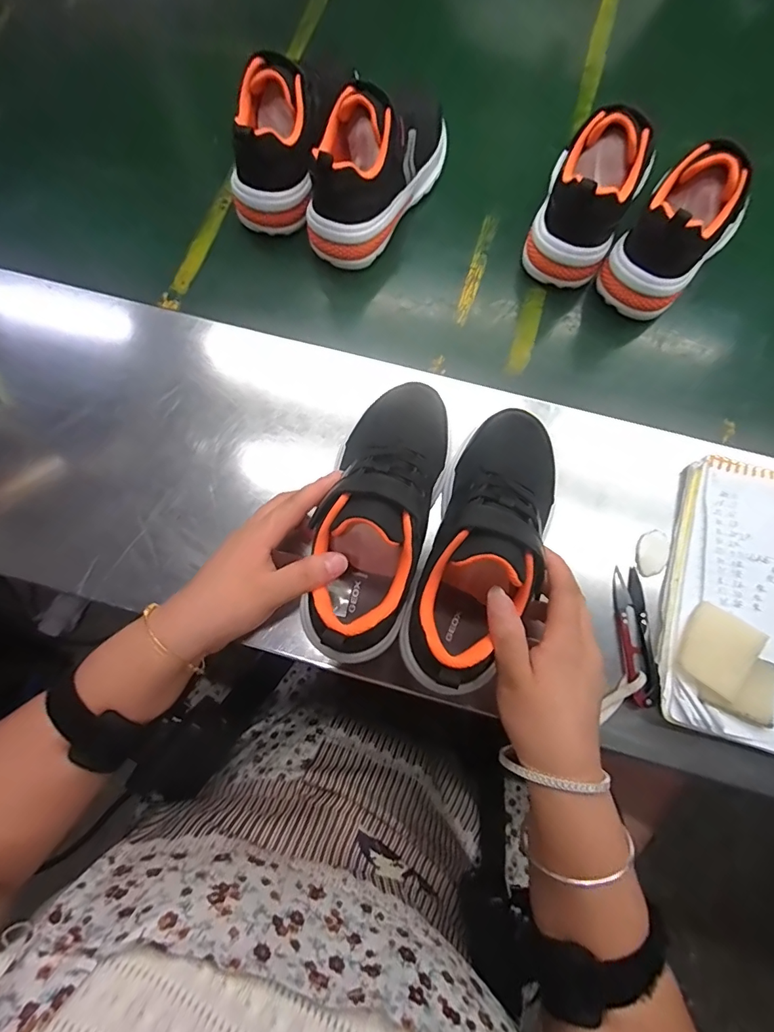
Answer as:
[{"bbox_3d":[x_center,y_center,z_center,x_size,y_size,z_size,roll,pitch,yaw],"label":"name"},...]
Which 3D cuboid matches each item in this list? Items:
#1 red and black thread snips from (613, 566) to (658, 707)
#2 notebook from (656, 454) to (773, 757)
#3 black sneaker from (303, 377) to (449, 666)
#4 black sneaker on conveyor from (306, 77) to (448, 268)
[{"bbox_3d":[0.189,0.091,0.356,0.023,0.013,0.099,2,71,-2],"label":"red and black thread snips"},{"bbox_3d":[0.299,0.066,0.341,0.163,0.036,0.208,18,71,4],"label":"notebook"},{"bbox_3d":[-0.003,-0.004,0.328,0.079,0.077,0.206,13,65,4],"label":"black sneaker"},{"bbox_3d":[-0.004,-0.353,0.452,0.074,0.096,0.203,31,72,8],"label":"black sneaker on conveyor"}]

